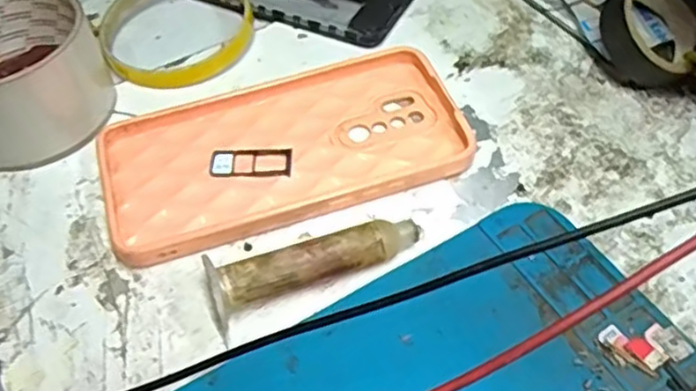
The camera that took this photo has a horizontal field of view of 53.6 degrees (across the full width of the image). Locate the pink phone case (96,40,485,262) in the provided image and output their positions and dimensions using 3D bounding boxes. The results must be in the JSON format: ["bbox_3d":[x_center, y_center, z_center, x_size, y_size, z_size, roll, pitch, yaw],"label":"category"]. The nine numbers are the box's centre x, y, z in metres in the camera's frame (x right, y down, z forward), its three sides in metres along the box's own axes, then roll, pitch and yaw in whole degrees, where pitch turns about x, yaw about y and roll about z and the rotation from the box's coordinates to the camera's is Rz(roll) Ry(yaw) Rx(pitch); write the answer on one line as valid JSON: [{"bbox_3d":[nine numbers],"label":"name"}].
[{"bbox_3d":[-0.030,-0.023,0.324,0.163,0.010,0.085,-17,54,-8],"label":"pink phone case"}]

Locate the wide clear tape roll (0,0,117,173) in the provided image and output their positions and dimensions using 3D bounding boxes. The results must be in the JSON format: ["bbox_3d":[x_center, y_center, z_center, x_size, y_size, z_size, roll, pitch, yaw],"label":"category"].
[{"bbox_3d":[-0.161,-0.060,0.336,0.080,0.049,0.082,-2,53,3],"label":"wide clear tape roll"}]

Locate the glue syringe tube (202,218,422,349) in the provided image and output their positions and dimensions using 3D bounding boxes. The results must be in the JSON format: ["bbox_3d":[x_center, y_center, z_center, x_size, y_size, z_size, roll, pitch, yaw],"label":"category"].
[{"bbox_3d":[-0.013,0.026,0.276,0.088,0.022,0.021,-23,55,-13],"label":"glue syringe tube"}]

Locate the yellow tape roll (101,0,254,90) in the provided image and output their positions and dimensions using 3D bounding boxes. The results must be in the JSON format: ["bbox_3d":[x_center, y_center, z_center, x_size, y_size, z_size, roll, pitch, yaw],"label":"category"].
[{"bbox_3d":[-0.093,-0.093,0.376,0.081,0.014,0.084,-23,55,-12],"label":"yellow tape roll"}]

